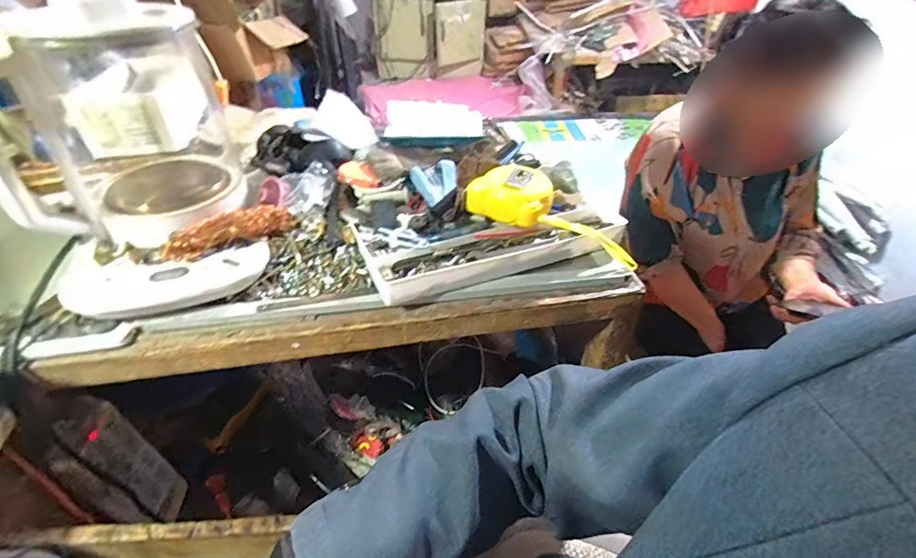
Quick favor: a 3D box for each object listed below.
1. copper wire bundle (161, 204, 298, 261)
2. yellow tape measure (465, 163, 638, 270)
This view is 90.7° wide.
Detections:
[{"bbox_3d":[-0.221,-0.046,0.443,0.119,0.031,0.029,-24,46,-27],"label":"copper wire bundle"},{"bbox_3d":[0.102,-0.065,0.473,0.188,0.049,0.057,27,44,3],"label":"yellow tape measure"}]

